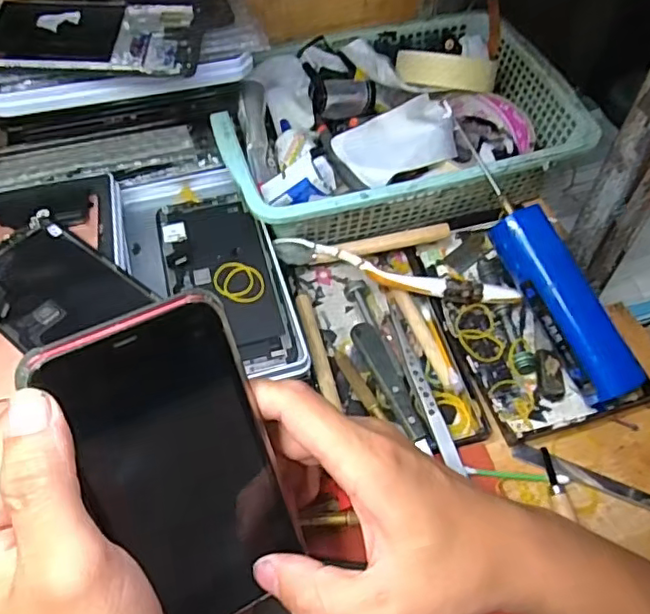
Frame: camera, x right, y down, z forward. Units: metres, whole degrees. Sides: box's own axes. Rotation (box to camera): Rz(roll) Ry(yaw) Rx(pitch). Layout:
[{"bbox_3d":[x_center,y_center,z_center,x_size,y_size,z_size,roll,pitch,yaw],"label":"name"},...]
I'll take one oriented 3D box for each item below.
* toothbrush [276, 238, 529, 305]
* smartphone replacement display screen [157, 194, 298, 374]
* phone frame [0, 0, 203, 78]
[{"bbox_3d":[0.050,-0.023,0.426,0.172,0.022,0.020,11,56,8],"label":"toothbrush"},{"bbox_3d":[-0.072,-0.020,0.410,0.069,0.004,0.152,-15,56,-9],"label":"smartphone replacement display screen"},{"bbox_3d":[-0.158,-0.173,0.374,0.152,0.009,0.072,-3,55,-2],"label":"phone frame"}]

